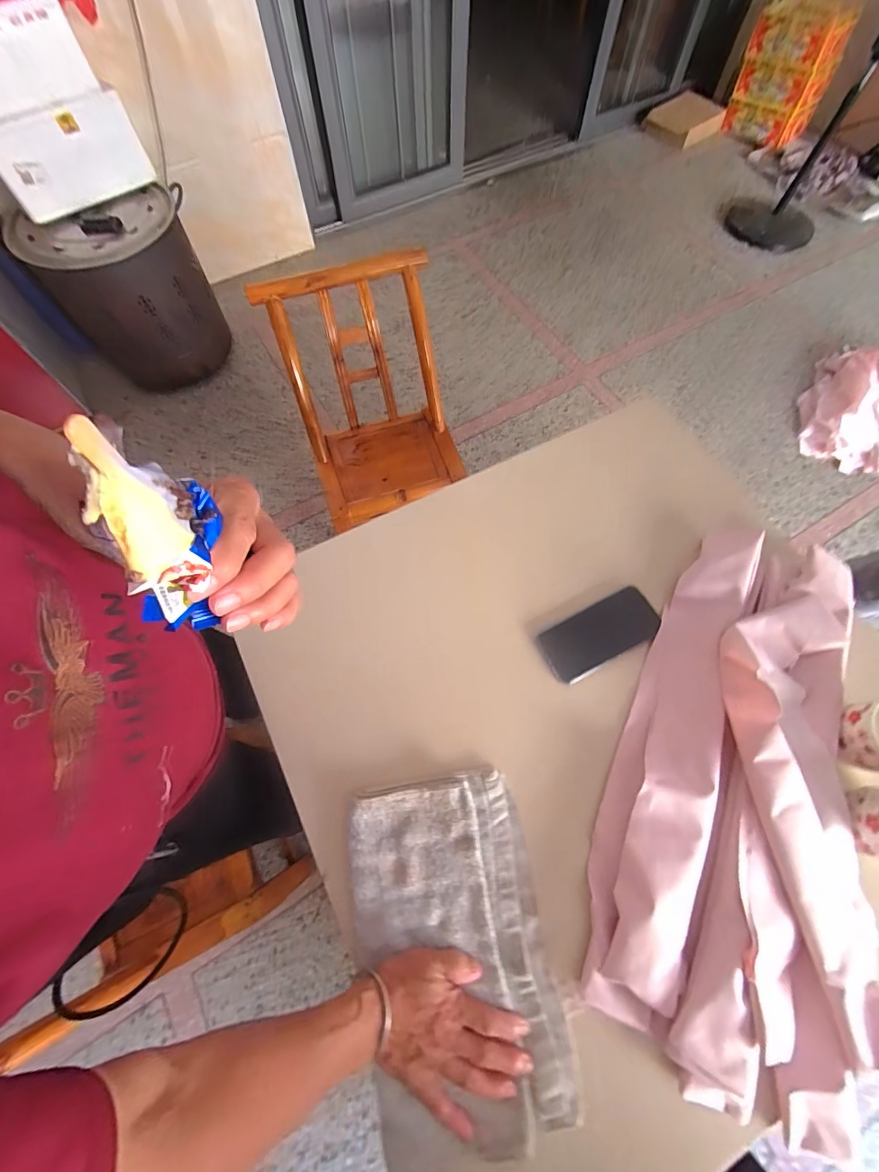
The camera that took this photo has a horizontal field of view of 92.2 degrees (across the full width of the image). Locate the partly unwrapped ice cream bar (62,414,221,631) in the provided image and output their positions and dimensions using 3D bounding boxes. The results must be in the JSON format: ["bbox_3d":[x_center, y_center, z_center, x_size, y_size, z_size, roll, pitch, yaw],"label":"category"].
[{"bbox_3d":[-0.125,-0.022,0.202,0.026,0.128,0.053,22,50,10],"label":"partly unwrapped ice cream bar"}]

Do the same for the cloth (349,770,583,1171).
[{"bbox_3d":[0.014,0.377,0.447,0.194,0.034,0.315,-11,70,-2],"label":"cloth"}]

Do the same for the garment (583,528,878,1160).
[{"bbox_3d":[0.378,0.219,0.498,0.306,0.060,0.625,22,69,9],"label":"garment"}]

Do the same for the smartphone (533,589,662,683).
[{"bbox_3d":[0.224,0.067,0.591,0.166,0.011,0.077,-25,69,-9],"label":"smartphone"}]

